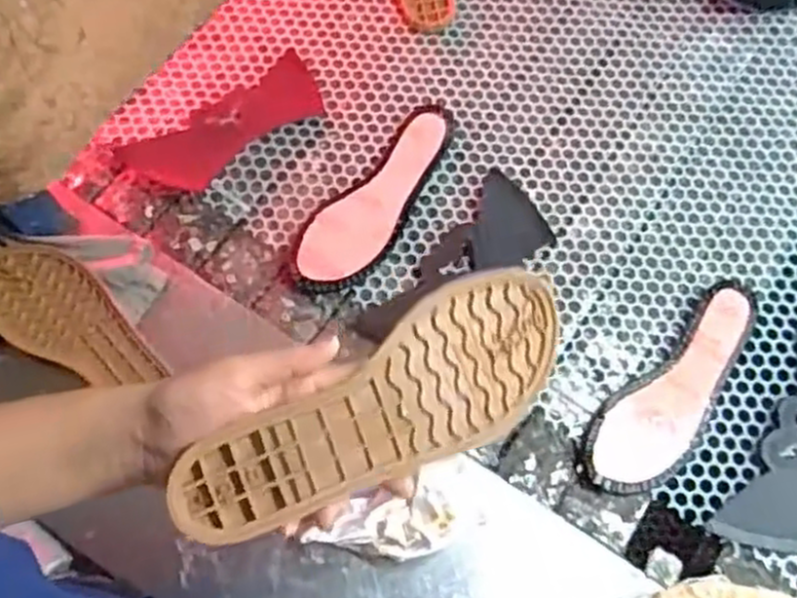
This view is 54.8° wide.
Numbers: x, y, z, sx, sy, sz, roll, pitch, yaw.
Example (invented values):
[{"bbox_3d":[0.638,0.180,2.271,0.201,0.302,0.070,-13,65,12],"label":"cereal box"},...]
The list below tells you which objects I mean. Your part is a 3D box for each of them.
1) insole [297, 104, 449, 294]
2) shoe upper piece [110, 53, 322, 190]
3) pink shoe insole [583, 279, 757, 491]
[{"bbox_3d":[-0.017,-0.096,0.754,0.076,0.023,0.219,41,74,12],"label":"insole"},{"bbox_3d":[-0.171,-0.175,0.780,0.208,0.022,0.079,-36,73,-13],"label":"shoe upper piece"},{"bbox_3d":[0.253,0.079,0.691,0.076,0.022,0.227,39,73,11],"label":"pink shoe insole"}]

